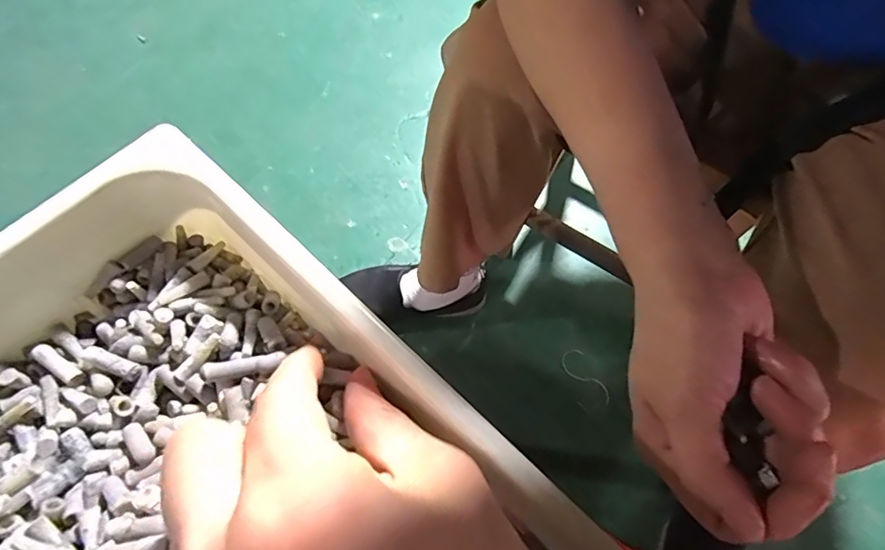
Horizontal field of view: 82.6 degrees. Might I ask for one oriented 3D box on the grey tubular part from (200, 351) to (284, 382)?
[{"bbox_3d":[-0.075,0.034,0.184,0.033,0.006,0.007,-12,69,7],"label":"grey tubular part"}]

